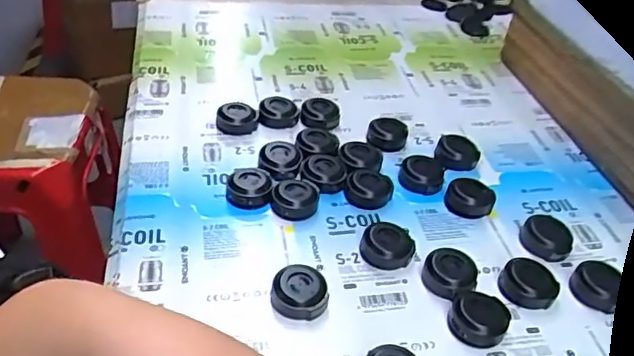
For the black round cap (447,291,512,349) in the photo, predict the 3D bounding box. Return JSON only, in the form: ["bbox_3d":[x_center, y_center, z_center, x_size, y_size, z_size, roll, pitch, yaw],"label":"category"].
[{"bbox_3d":[0.086,0.075,0.300,0.030,0.008,0.030,3,40,-2],"label":"black round cap"}]

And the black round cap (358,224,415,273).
[{"bbox_3d":[0.042,0.040,0.335,0.031,0.013,0.027,10,41,6],"label":"black round cap"}]

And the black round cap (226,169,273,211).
[{"bbox_3d":[-0.043,0.006,0.365,0.027,0.013,0.031,3,40,-2],"label":"black round cap"}]

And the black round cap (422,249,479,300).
[{"bbox_3d":[0.076,0.054,0.322,0.029,0.011,0.034,20,43,17],"label":"black round cap"}]

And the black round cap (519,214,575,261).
[{"bbox_3d":[0.142,0.038,0.350,0.030,0.012,0.031,3,40,-2],"label":"black round cap"}]

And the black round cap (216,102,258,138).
[{"bbox_3d":[-0.060,-0.043,0.420,0.029,0.014,0.029,3,40,-2],"label":"black round cap"}]

